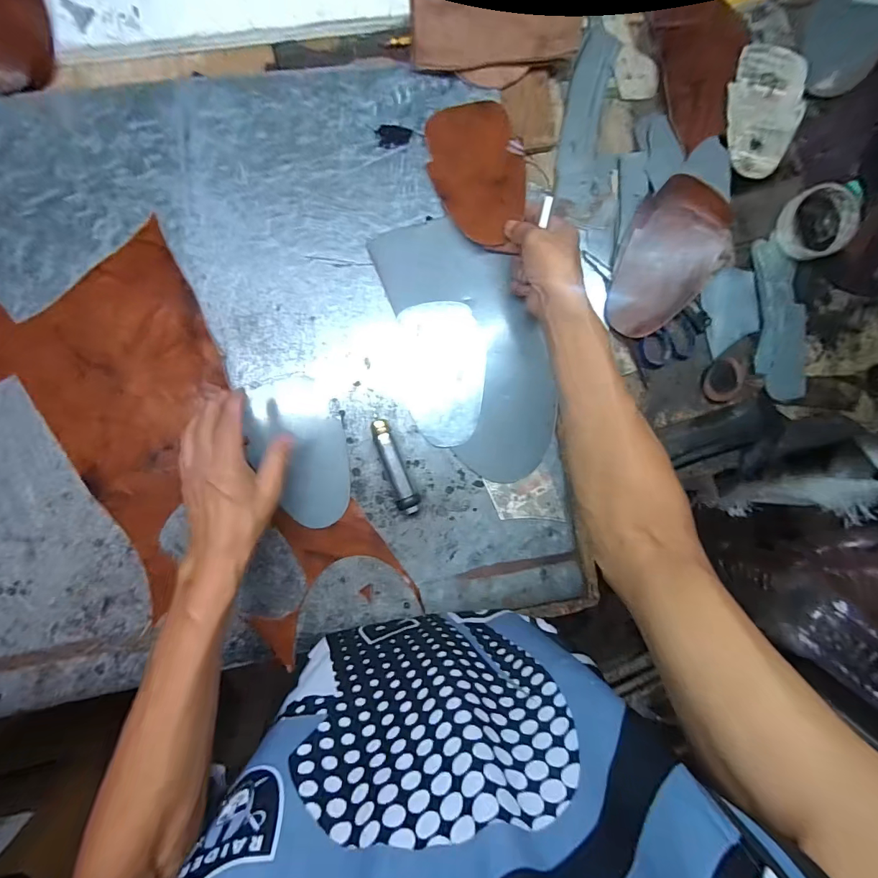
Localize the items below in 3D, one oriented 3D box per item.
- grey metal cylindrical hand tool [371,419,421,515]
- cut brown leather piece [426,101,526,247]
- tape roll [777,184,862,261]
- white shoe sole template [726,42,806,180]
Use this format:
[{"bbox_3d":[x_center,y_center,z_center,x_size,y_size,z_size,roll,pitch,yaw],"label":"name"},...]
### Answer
[{"bbox_3d":[-0.049,0.031,0.468,0.024,0.026,0.106,-22,94,-5],"label":"grey metal cylindrical hand tool"},{"bbox_3d":[0.045,-0.296,0.470,0.097,0.028,0.157,-19,94,-6],"label":"cut brown leather piece"},{"bbox_3d":[0.485,-0.277,0.541,0.090,0.036,0.085,-1,94,-7],"label":"tape roll"},{"bbox_3d":[0.394,-0.400,0.516,0.093,0.009,0.150,20,89,-7],"label":"white shoe sole template"}]

